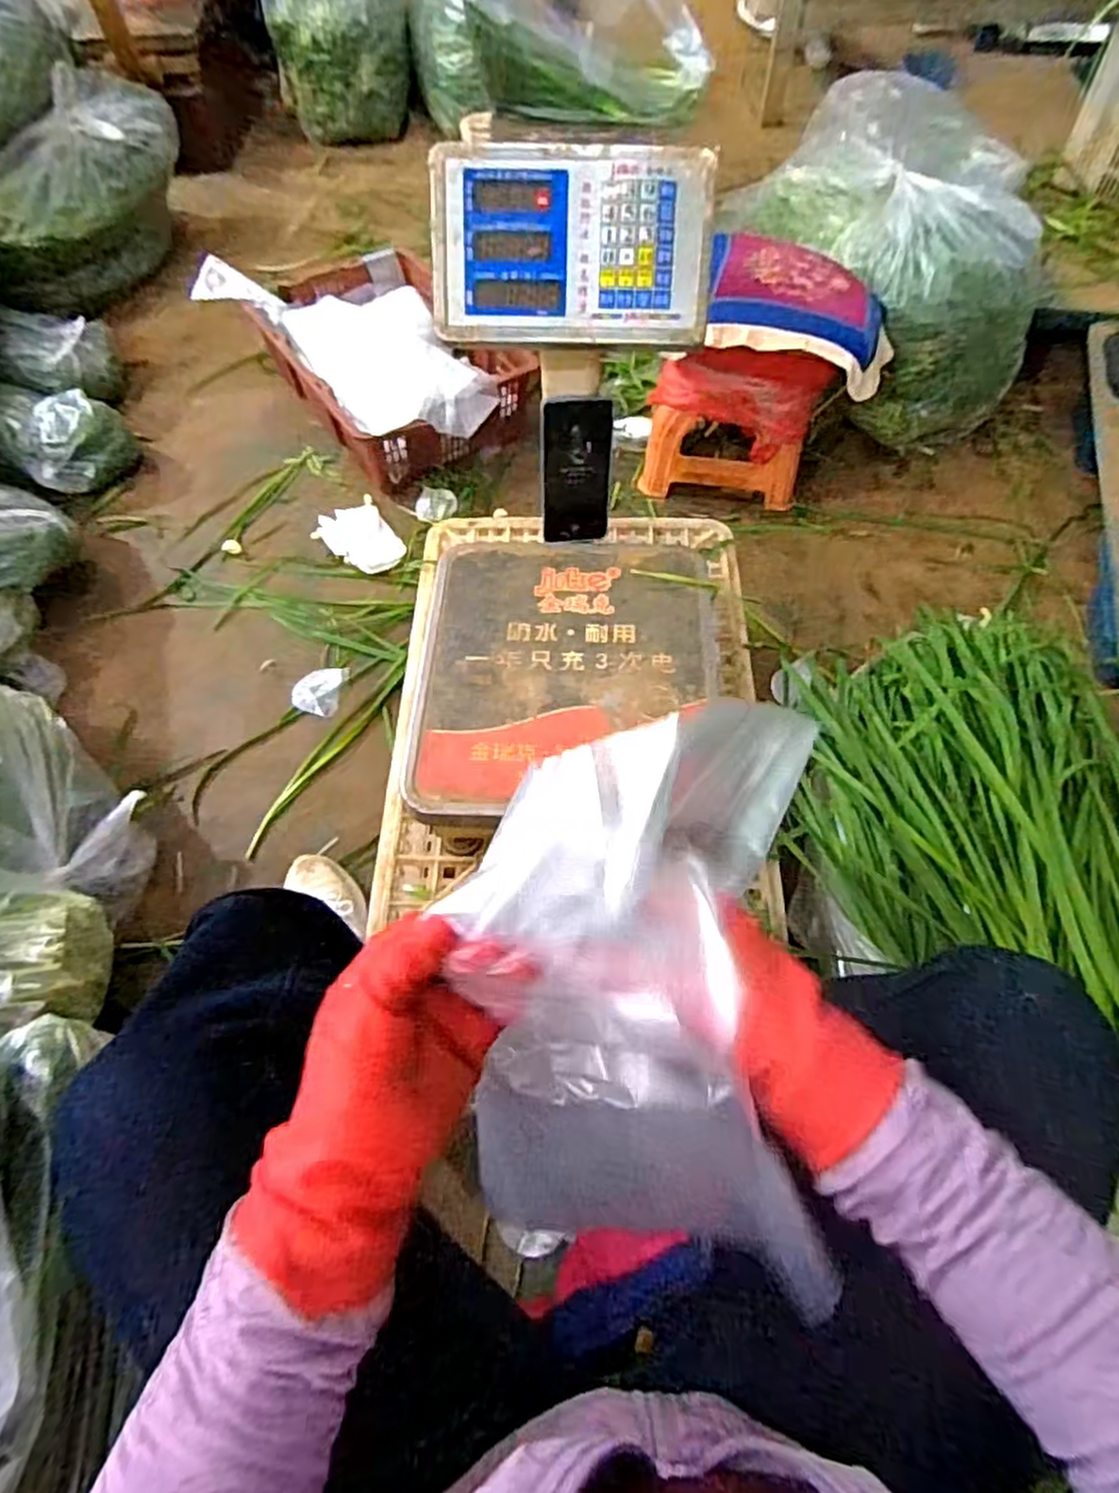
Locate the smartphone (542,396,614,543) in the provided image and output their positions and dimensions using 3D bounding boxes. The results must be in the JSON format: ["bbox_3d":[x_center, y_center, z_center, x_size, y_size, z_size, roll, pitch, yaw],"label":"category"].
[{"bbox_3d":[0.020,-0.305,0.791,0.076,0.157,0.009,-3,40,-4],"label":"smartphone"}]

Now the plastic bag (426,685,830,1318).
[{"bbox_3d":[0.040,0.135,0.372,0.171,0.111,0.313,6,97,5],"label":"plastic bag"}]

